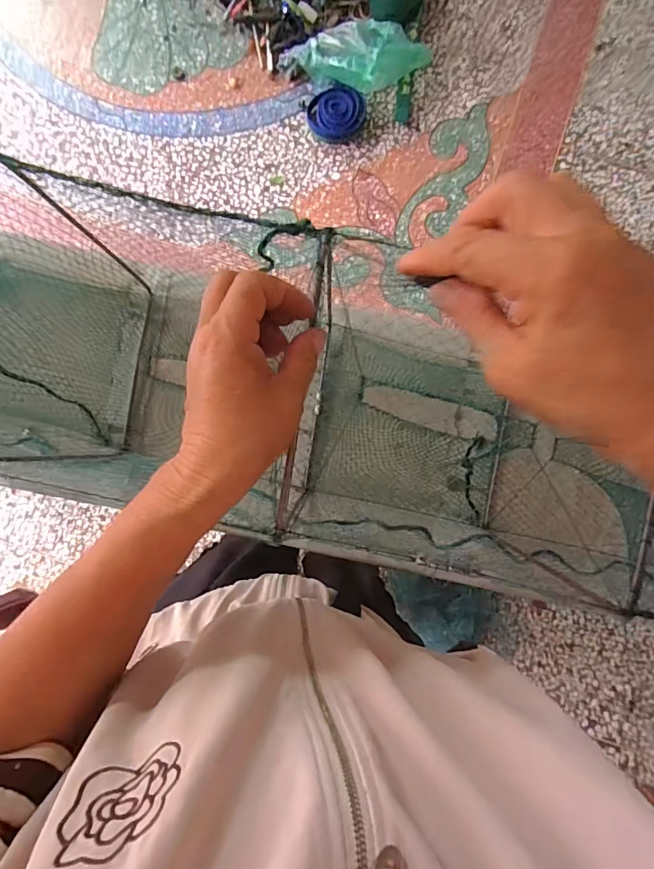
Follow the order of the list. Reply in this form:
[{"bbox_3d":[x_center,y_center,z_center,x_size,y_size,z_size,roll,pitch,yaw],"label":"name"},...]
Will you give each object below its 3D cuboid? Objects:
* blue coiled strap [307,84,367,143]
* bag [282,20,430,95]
[{"bbox_3d":[0.027,-0.857,1.212,0.149,0.044,0.131,8,87,0],"label":"blue coiled strap"},{"bbox_3d":[0.084,-0.978,1.182,0.394,0.093,0.169,-14,87,-1],"label":"bag"}]

